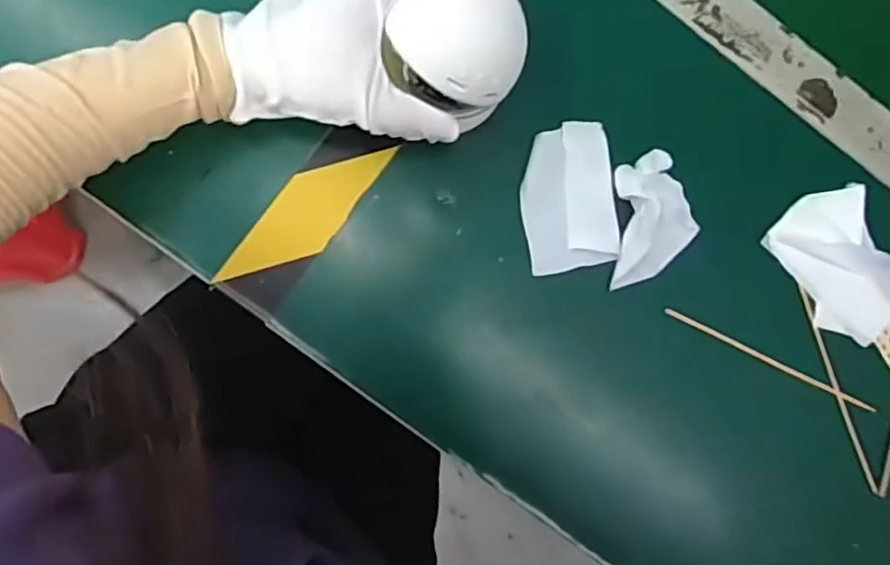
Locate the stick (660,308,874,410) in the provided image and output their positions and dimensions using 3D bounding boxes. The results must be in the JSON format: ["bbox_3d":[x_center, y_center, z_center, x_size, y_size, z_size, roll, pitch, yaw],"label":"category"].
[{"bbox_3d":[0.199,0.047,0.406,0.141,0.010,0.005,26,85,-6],"label":"stick"}]

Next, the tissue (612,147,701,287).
[{"bbox_3d":[0.124,-0.037,0.391,0.047,0.015,0.077,0,87,-7],"label":"tissue"}]

